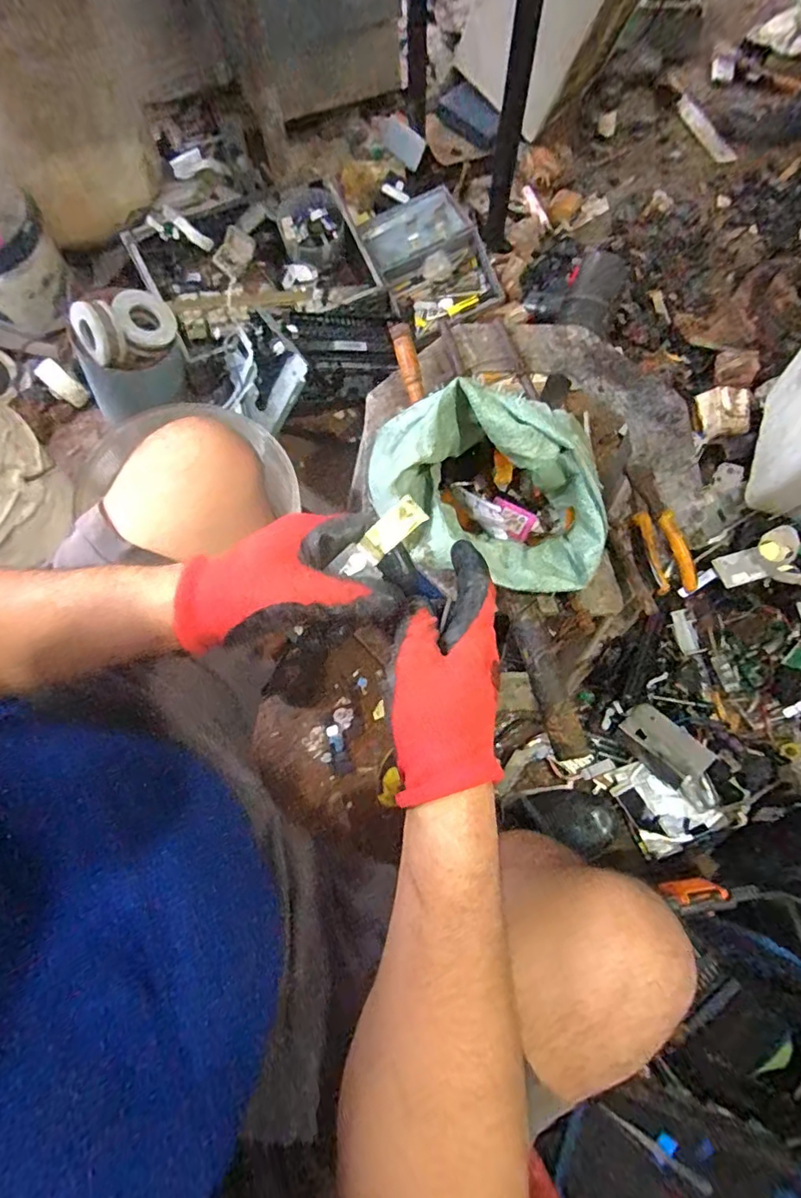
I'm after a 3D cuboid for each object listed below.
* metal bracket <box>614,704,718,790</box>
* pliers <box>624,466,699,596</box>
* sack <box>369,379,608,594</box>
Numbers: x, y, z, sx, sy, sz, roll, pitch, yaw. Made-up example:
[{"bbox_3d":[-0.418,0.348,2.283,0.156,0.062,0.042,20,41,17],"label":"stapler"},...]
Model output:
[{"bbox_3d":[0.401,0.223,0.820,0.077,0.033,0.121,-31,55,-13],"label":"metal bracket"},{"bbox_3d":[0.284,-0.081,0.593,0.045,0.031,0.163,-5,71,-1],"label":"pliers"},{"bbox_3d":[0.085,-0.094,0.514,0.230,0.132,0.145,10,72,4],"label":"sack"}]

